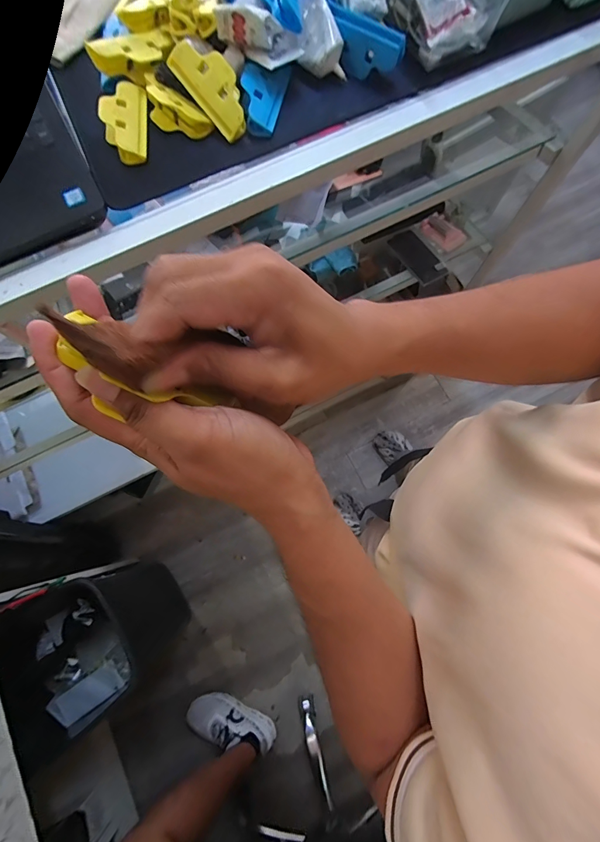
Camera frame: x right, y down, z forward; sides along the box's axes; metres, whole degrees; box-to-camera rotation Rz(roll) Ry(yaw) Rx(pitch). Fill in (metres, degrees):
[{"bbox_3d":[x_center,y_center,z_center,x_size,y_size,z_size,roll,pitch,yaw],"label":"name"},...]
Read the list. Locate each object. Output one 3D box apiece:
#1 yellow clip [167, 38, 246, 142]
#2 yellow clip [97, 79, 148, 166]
[{"bbox_3d":[-0.090,-0.354,0.388,0.045,0.024,0.094,-37,99,21],"label":"yellow clip"},{"bbox_3d":[-0.190,-0.329,0.398,0.042,0.025,0.091,-3,76,1],"label":"yellow clip"}]

